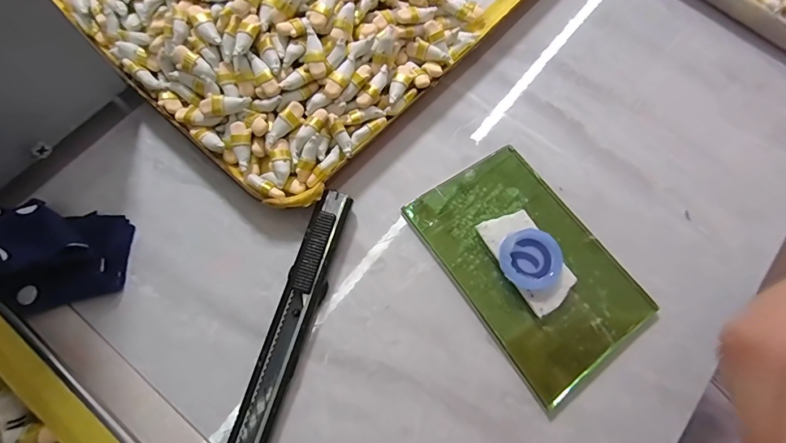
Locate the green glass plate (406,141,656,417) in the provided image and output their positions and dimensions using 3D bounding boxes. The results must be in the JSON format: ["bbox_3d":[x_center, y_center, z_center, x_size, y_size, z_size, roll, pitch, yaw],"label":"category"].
[{"bbox_3d":[0.062,0.019,0.188,0.067,0.005,0.105,-33,78,-11],"label":"green glass plate"}]

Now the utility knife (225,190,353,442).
[{"bbox_3d":[-0.045,0.049,0.171,0.015,0.010,0.130,18,74,3],"label":"utility knife"}]

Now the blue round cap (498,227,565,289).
[{"bbox_3d":[0.061,0.017,0.182,0.027,0.007,0.026,1,74,-2],"label":"blue round cap"}]

